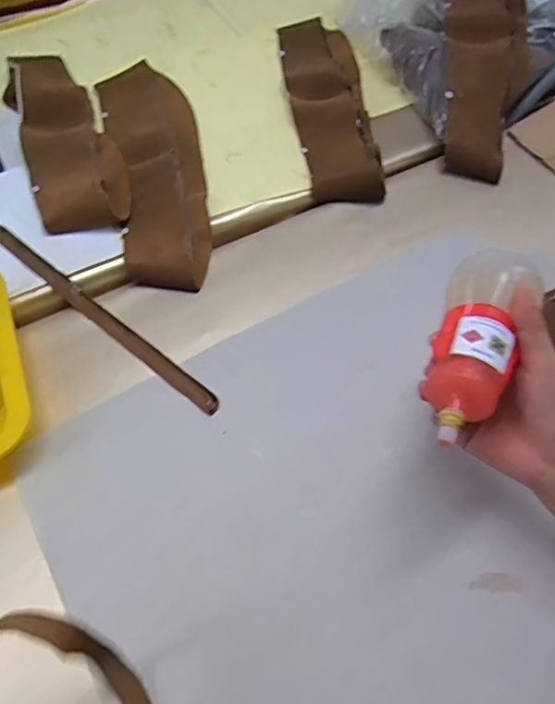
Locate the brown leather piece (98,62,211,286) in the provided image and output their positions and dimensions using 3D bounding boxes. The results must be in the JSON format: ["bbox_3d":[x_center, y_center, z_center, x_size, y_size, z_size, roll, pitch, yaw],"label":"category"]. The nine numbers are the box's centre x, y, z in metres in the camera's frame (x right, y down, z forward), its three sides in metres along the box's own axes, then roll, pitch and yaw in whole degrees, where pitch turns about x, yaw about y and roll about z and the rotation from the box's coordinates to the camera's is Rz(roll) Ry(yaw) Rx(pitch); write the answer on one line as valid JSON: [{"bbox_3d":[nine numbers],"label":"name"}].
[{"bbox_3d":[-0.136,-0.223,0.624,0.100,0.028,0.370,-13,60,-9],"label":"brown leather piece"}]

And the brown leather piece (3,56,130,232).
[{"bbox_3d":[-0.247,-0.253,0.633,0.096,0.032,0.313,-21,62,-13],"label":"brown leather piece"}]

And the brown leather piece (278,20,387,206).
[{"bbox_3d":[0.061,-0.310,0.678,0.088,0.030,0.325,-4,59,-3],"label":"brown leather piece"}]

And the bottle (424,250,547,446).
[{"bbox_3d":[0.131,-0.009,0.369,0.049,0.044,0.149,18,54,9],"label":"bottle"}]

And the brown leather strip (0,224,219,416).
[{"bbox_3d":[-0.175,-0.040,0.530,0.315,0.009,0.019,36,65,19],"label":"brown leather strip"}]

